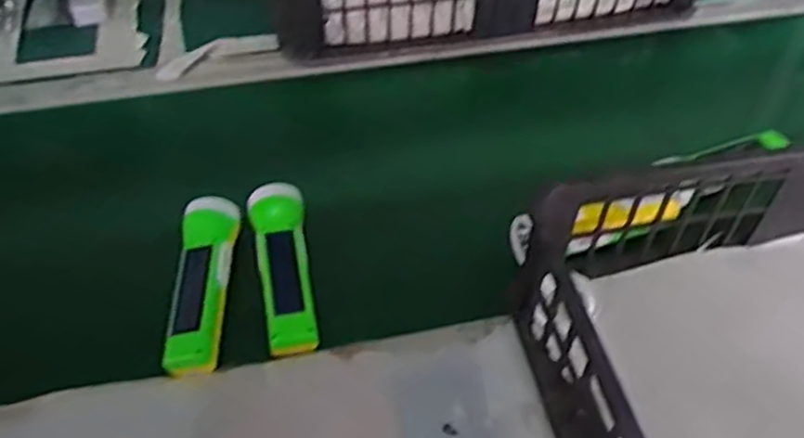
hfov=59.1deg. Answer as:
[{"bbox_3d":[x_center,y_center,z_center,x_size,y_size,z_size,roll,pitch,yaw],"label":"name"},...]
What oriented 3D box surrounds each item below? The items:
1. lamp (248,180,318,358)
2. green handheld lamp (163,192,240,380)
[{"bbox_3d":[-0.112,0.042,0.656,0.054,0.057,0.166,-6,50,-7],"label":"lamp"},{"bbox_3d":[-0.175,0.052,0.630,0.047,0.053,0.165,0,49,-1],"label":"green handheld lamp"}]

